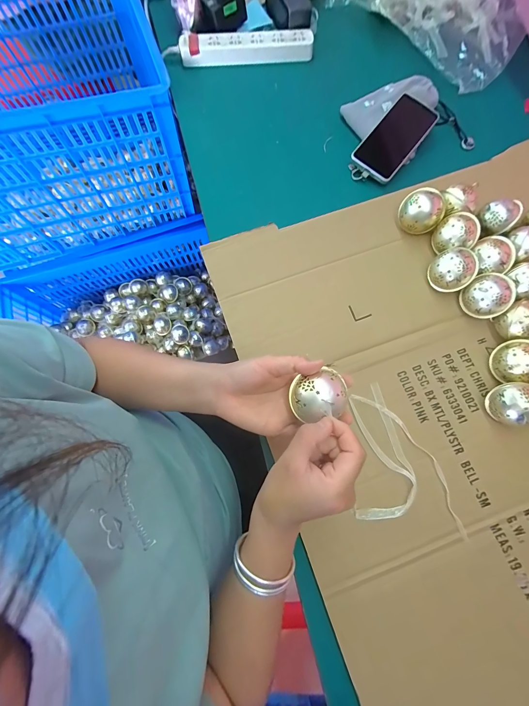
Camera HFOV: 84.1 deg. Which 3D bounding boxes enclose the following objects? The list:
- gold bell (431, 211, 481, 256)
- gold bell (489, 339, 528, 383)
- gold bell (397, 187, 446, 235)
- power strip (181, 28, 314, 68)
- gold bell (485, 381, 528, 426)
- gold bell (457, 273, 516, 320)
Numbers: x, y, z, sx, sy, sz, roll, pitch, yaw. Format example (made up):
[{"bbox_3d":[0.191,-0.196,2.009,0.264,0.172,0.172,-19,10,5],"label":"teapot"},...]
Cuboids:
[{"bbox_3d":[0.274,-0.167,0.429,0.054,0.054,0.049,42,81,11],"label":"gold bell"},{"bbox_3d":[0.331,0.013,0.384,0.055,0.055,0.057,-17,76,-3],"label":"gold bell"},{"bbox_3d":[0.236,-0.212,0.444,0.062,0.055,0.053,32,79,9],"label":"gold bell"},{"bbox_3d":[-0.033,-0.586,0.563,0.251,0.033,0.051,-2,76,1],"label":"power strip"},{"bbox_3d":[0.310,0.065,0.368,0.049,0.055,0.051,-2,76,1],"label":"gold bell"},{"bbox_3d":[0.306,-0.078,0.405,0.054,0.056,0.057,0,76,2],"label":"gold bell"}]

